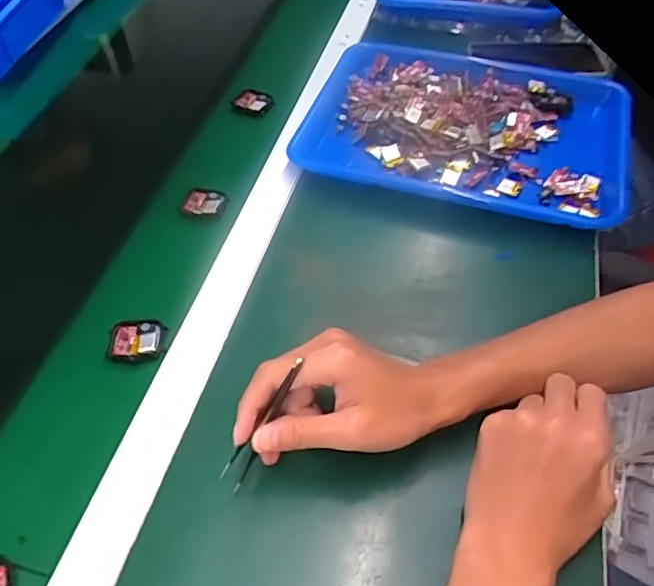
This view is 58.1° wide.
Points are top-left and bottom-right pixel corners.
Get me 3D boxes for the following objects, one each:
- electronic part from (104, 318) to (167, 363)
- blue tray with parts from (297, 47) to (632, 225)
[{"bbox_3d":[-0.159,0.039,0.491,0.045,0.009,0.039,4,50,5],"label":"electronic part"},{"bbox_3d":[0.150,-0.183,0.641,0.332,0.033,0.244,14,52,13],"label":"blue tray with parts"}]

